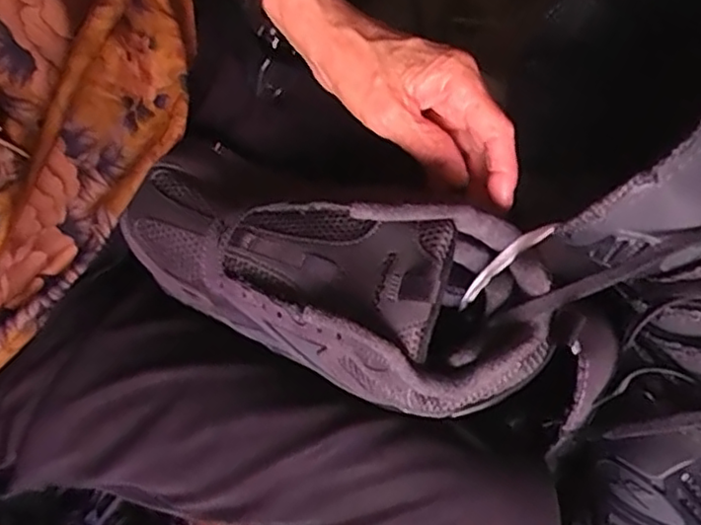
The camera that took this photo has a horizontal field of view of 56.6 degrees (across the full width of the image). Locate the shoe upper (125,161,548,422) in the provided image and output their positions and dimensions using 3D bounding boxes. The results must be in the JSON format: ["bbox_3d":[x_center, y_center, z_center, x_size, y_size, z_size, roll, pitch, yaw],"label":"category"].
[{"bbox_3d":[-0.011,0.000,0.345,0.225,0.069,0.108,18,78,13],"label":"shoe upper"}]

